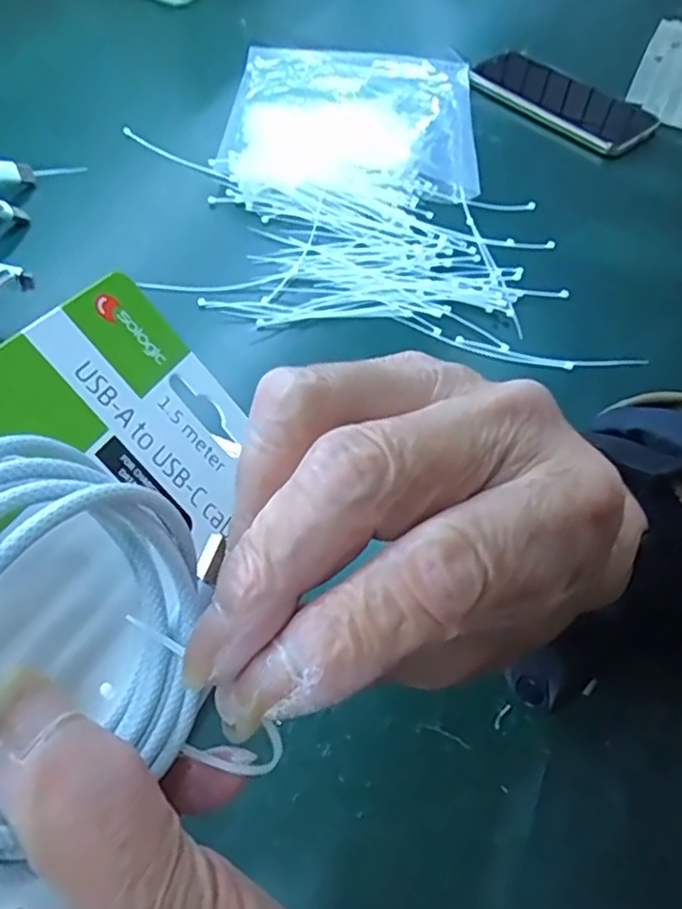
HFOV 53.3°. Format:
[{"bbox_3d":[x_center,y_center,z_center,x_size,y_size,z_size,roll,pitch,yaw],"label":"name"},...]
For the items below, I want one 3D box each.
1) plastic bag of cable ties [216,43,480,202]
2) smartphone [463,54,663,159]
[{"bbox_3d":[0.011,-0.271,0.544,0.191,0.016,0.216,5,54,-1],"label":"plastic bag of cable ties"},{"bbox_3d":[0.198,-0.316,0.601,0.082,0.015,0.158,-37,65,-28],"label":"smartphone"}]

